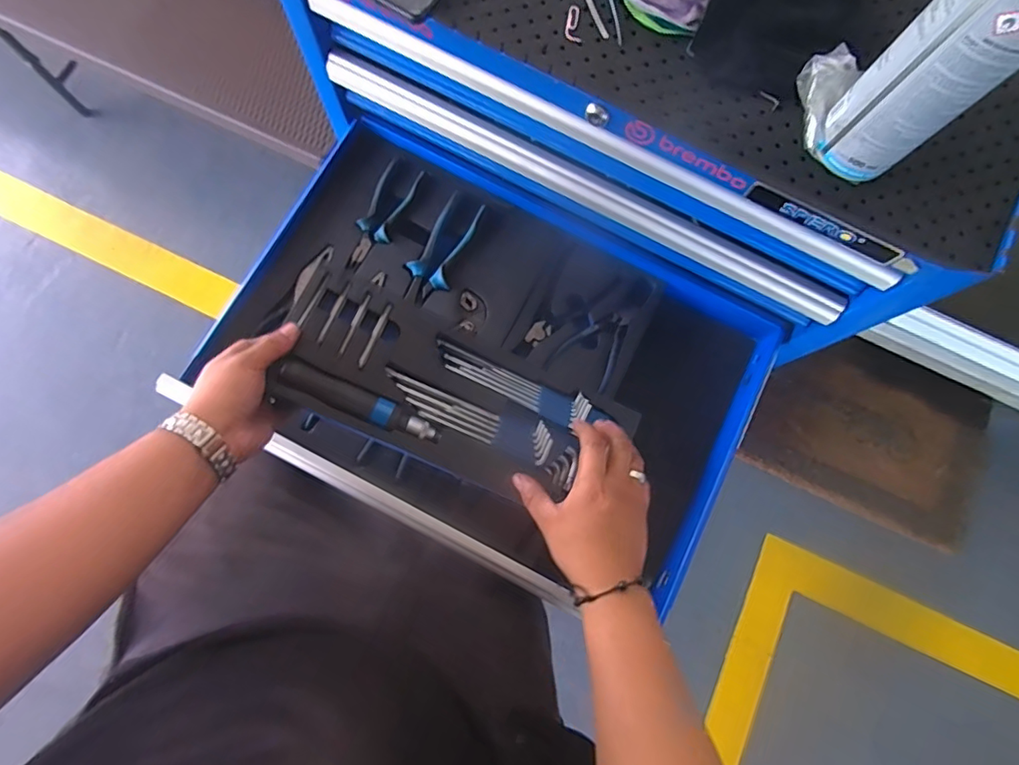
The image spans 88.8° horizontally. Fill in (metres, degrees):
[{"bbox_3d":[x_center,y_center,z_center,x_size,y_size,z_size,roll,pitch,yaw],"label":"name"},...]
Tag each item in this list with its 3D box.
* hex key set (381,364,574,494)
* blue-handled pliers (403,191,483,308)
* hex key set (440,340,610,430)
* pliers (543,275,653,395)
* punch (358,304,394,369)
[{"bbox_3d":[-0.023,0.039,0.552,0.216,0.010,0.054,28,85,-7],"label":"hex key set"},{"bbox_3d":[-0.081,-0.160,0.636,0.053,0.011,0.145,28,79,3],"label":"blue-handled pliers"},{"bbox_3d":[0.010,0.006,0.564,0.184,0.013,0.035,23,80,-4],"label":"hex key set"},{"bbox_3d":[0.113,-0.069,0.623,0.073,0.010,0.153,29,79,3],"label":"pliers"},{"bbox_3d":[-0.136,-0.048,0.528,0.008,0.012,0.072,22,79,1],"label":"punch"}]

